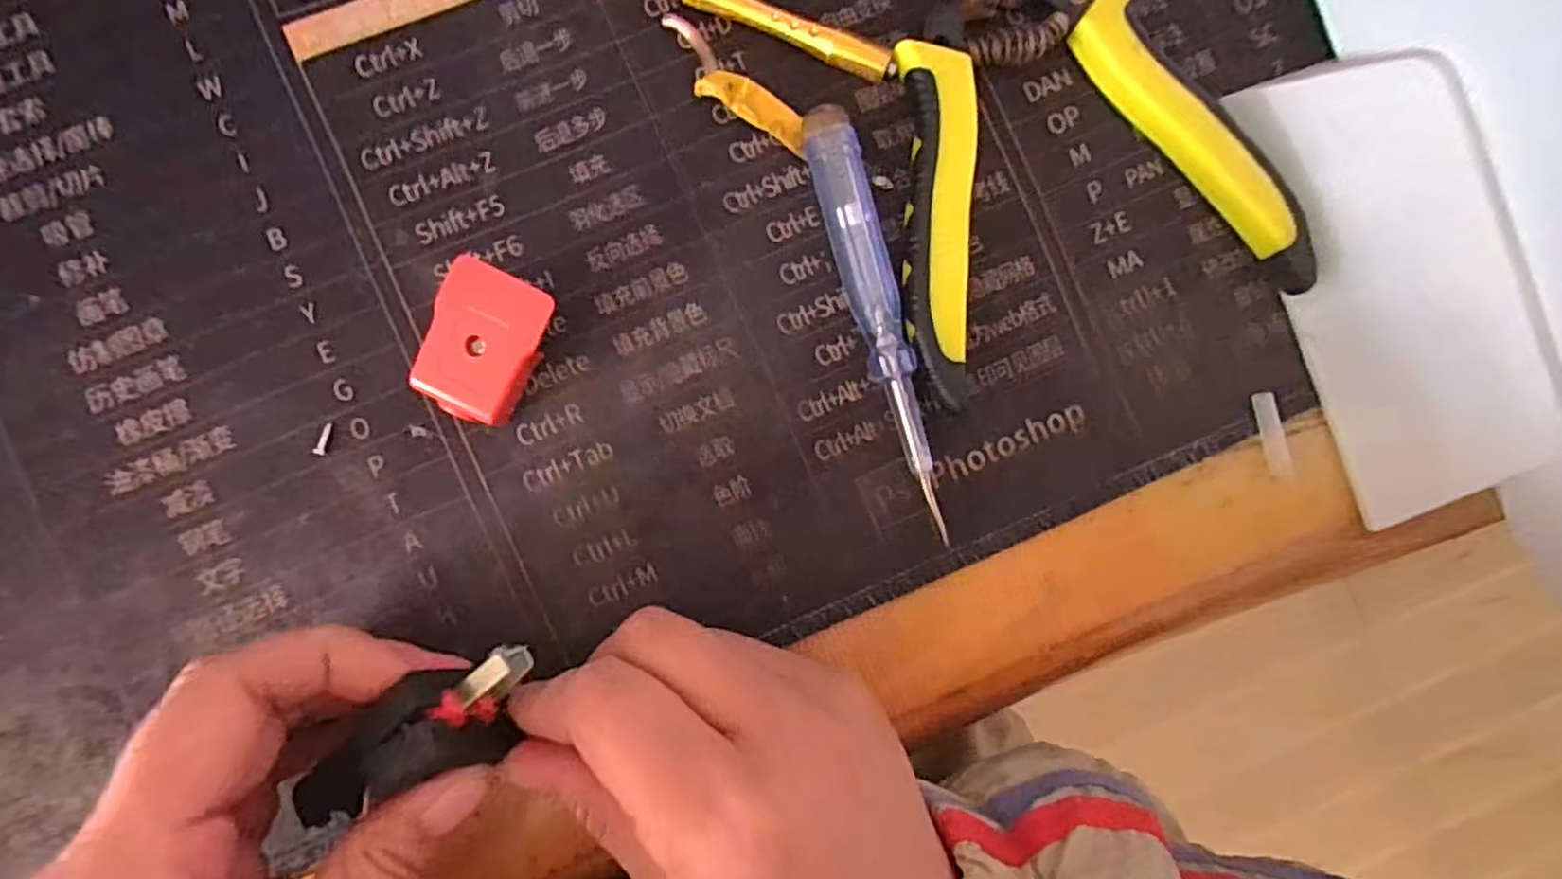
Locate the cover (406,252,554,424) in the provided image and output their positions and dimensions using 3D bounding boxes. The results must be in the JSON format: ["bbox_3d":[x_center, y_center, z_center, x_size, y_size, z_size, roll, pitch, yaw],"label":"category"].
[{"bbox_3d":[-0.081,-0.025,0.200,0.028,0.015,0.039,24,88,-3],"label":"cover"}]

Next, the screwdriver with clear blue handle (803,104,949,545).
[{"bbox_3d":[0.028,-0.033,0.207,0.015,0.013,0.119,-17,91,-3],"label":"screwdriver with clear blue handle"}]

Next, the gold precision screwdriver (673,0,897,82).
[{"bbox_3d":[-0.021,-0.127,0.207,0.113,0.012,0.012,26,88,-3],"label":"gold precision screwdriver"}]

